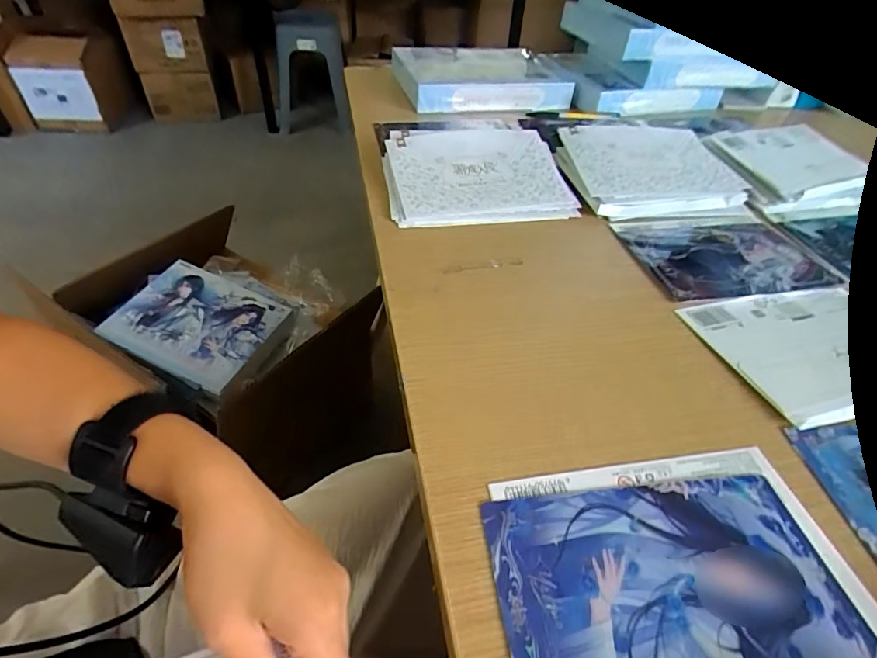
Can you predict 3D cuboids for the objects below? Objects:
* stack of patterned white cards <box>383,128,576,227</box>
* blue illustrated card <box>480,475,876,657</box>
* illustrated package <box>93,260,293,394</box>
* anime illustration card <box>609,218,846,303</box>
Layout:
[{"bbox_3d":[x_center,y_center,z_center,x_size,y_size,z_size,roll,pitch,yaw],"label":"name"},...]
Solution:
[{"bbox_3d":[0.040,-0.166,0.509,0.186,0.042,0.142,-4,44,-10],"label":"stack of patterned white cards"},{"bbox_3d":[0.116,0.128,0.233,0.171,0.004,0.107,-2,44,-8],"label":"blue illustrated card"},{"bbox_3d":[-0.406,-0.013,0.797,0.248,0.040,0.190,19,46,15],"label":"illustrated package"},{"bbox_3d":[0.274,-0.073,0.457,0.175,0.006,0.123,-5,44,-10],"label":"anime illustration card"}]

